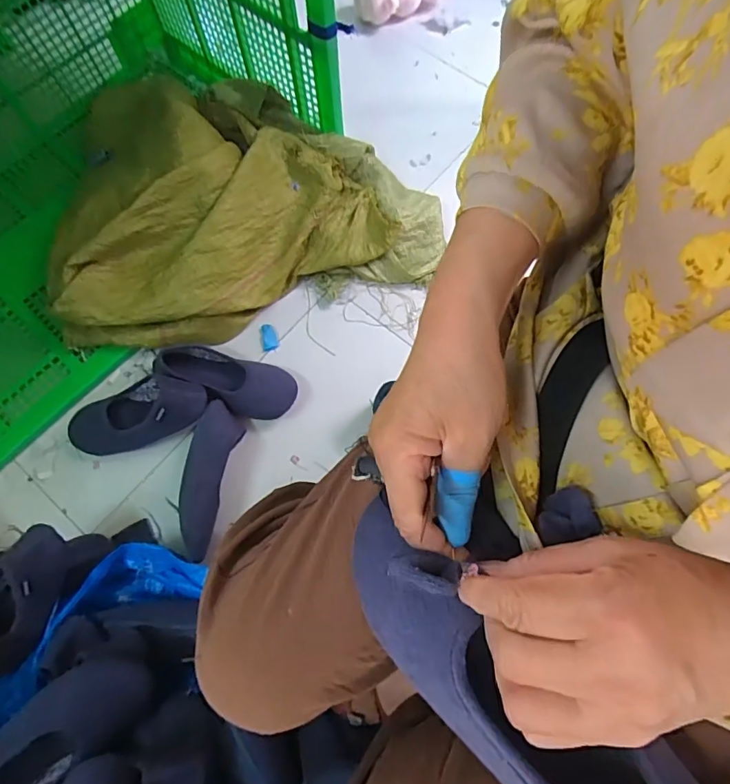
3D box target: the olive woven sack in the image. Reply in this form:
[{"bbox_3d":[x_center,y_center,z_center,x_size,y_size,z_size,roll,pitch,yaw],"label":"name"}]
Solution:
[{"bbox_3d":[-0.232,-0.373,0.874,0.681,0.183,0.481,-16,72,-4],"label":"olive woven sack"}]

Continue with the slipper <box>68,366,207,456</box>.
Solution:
[{"bbox_3d":[-0.384,0.035,0.787,0.257,0.066,0.100,-17,71,11],"label":"slipper"}]

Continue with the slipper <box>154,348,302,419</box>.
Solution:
[{"bbox_3d":[-0.233,-0.026,0.816,0.232,0.069,0.101,21,73,8],"label":"slipper"}]

